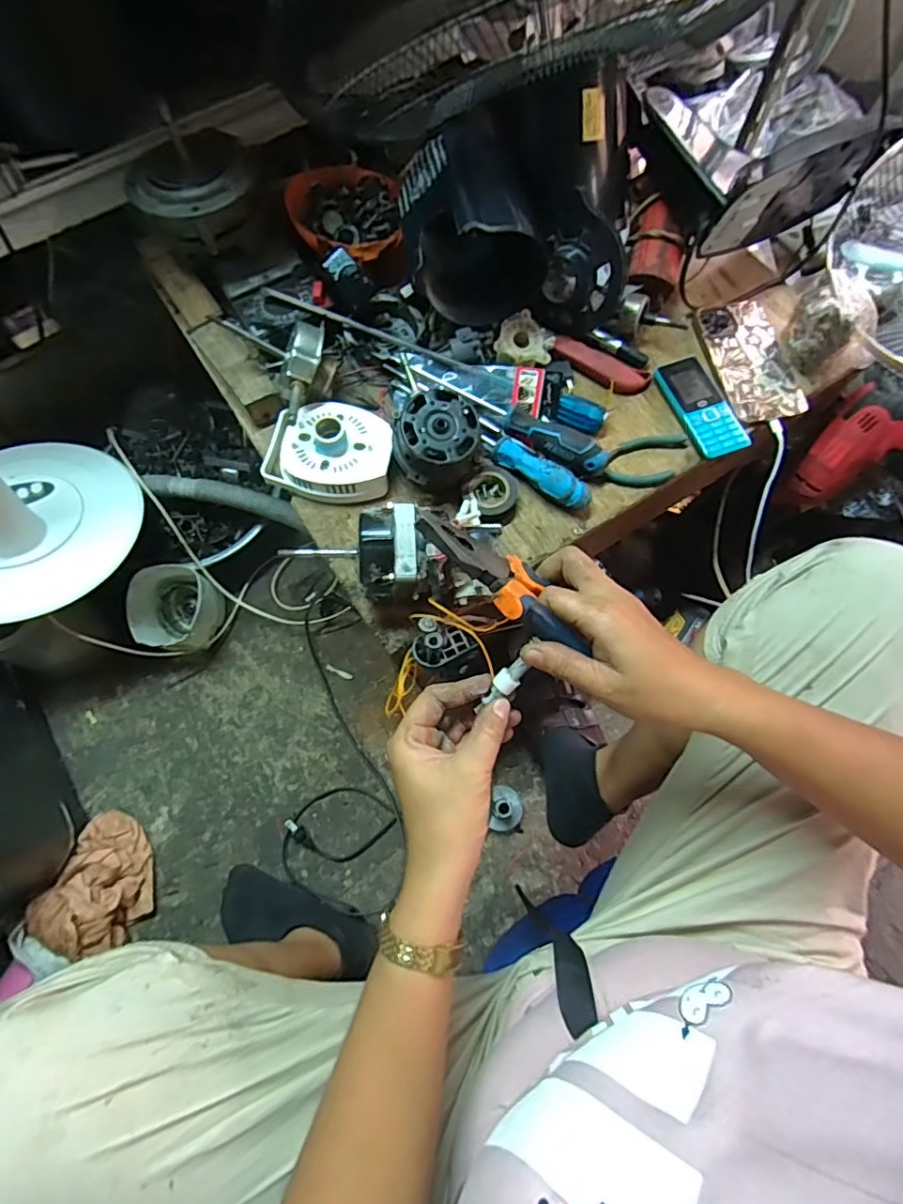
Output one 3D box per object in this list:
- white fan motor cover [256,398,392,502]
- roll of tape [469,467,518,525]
[{"bbox_3d":[-0.129,-0.160,0.573,0.132,0.041,0.101,9,71,3],"label":"white fan motor cover"},{"bbox_3d":[0.045,-0.109,0.566,0.047,0.017,0.053,-22,72,-8],"label":"roll of tape"}]

